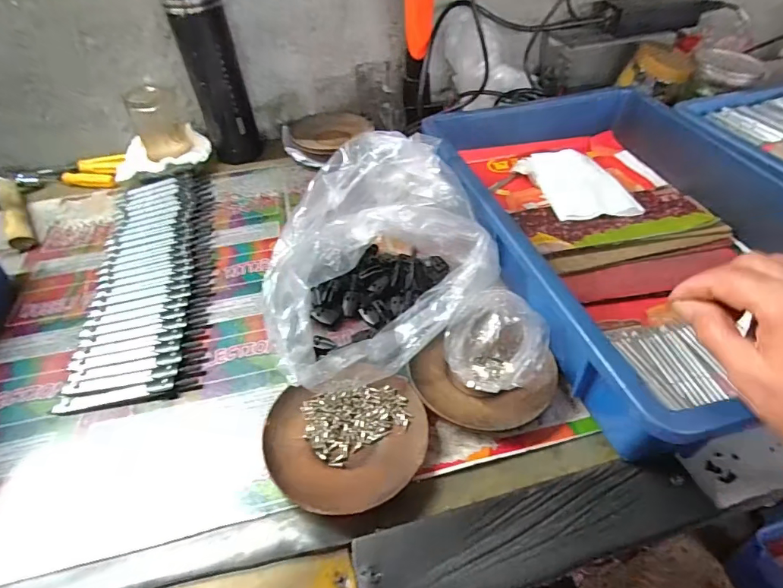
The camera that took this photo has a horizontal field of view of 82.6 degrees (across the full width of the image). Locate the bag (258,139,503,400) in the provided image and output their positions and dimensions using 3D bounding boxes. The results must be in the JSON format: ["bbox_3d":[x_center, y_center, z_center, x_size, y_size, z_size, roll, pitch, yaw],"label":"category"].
[{"bbox_3d":[-0.013,-0.048,0.397,0.195,0.099,0.250,-5,49,-1],"label":"bag"}]

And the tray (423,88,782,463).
[{"bbox_3d":[0.225,-0.074,0.442,0.293,0.090,0.447,-13,47,-9],"label":"tray"}]

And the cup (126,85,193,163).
[{"bbox_3d":[-0.300,-0.223,0.578,0.063,0.075,0.055,-23,49,-19],"label":"cup"}]

